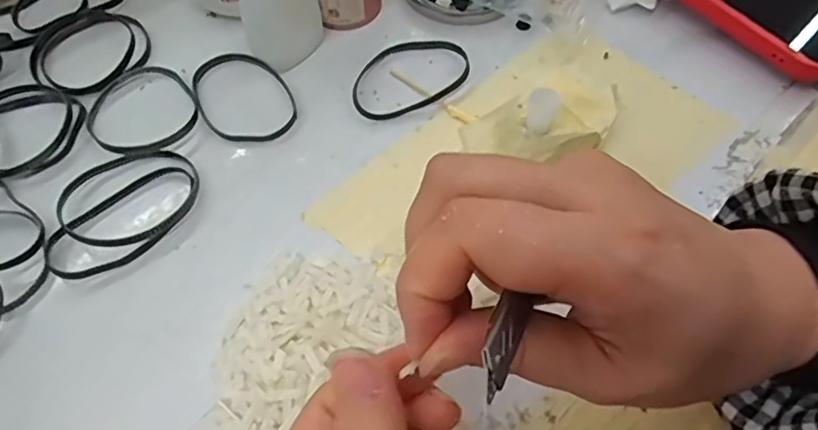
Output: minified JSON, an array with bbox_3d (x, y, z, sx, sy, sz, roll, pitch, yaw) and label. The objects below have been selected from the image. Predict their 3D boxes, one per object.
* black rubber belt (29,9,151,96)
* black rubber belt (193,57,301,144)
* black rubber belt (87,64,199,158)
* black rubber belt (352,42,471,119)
[{"bbox_3d":[-0.183,-0.095,0.340,0.065,0.004,0.064,1,59,-1],"label":"black rubber belt"},{"bbox_3d":[-0.091,-0.065,0.324,0.049,0.004,0.067,-26,63,-15],"label":"black rubber belt"},{"bbox_3d":[-0.141,-0.055,0.318,0.060,0.005,0.057,1,59,-1],"label":"black rubber belt"},{"bbox_3d":[0.000,-0.078,0.332,0.071,0.005,0.045,-20,62,-13],"label":"black rubber belt"}]

